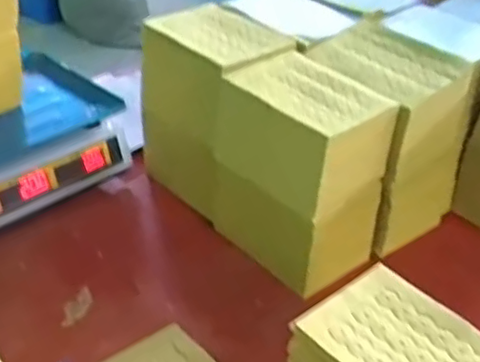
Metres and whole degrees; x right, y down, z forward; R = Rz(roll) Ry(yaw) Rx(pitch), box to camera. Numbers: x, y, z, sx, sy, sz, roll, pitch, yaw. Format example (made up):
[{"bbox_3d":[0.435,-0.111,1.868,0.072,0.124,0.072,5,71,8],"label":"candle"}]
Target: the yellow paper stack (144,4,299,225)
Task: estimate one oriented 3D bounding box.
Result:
[{"bbox_3d":[-0.035,-0.087,0.851,0.138,0.236,0.165,-27,47,-37],"label":"yellow paper stack"}]

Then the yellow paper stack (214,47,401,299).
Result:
[{"bbox_3d":[0.068,-0.007,0.752,0.120,0.231,0.170,-25,46,-36],"label":"yellow paper stack"}]

